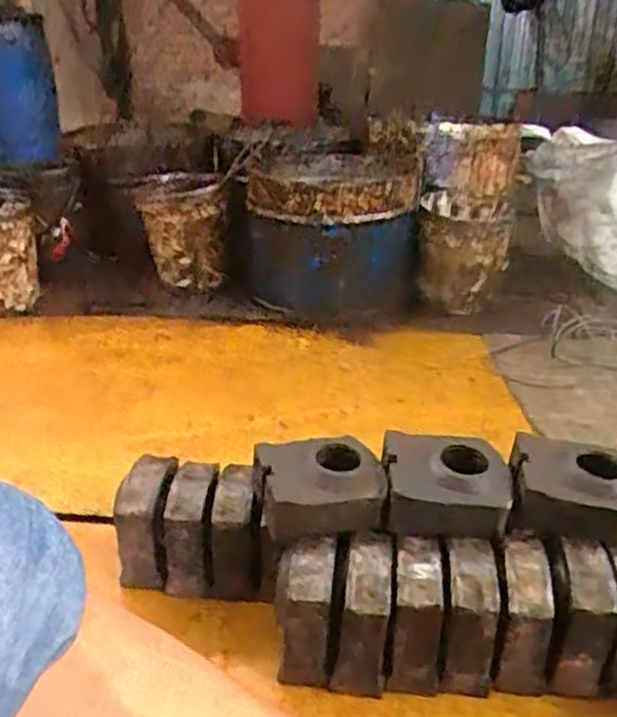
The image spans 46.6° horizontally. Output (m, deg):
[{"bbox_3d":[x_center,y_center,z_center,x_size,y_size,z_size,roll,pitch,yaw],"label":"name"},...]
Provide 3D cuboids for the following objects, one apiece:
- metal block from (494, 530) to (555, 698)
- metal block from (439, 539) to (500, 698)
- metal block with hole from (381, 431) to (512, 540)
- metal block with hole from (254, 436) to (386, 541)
[{"bbox_3d":[0.309,0.371,1.036,0.078,0.177,0.141,8,25,12],"label":"metal block"},{"bbox_3d":[0.227,0.374,1.031,0.075,0.182,0.124,5,25,7],"label":"metal block"},{"bbox_3d":[0.210,0.198,1.110,0.188,0.093,0.158,4,25,6],"label":"metal block with hole"},{"bbox_3d":[0.016,0.195,1.090,0.184,0.088,0.137,-1,25,-6],"label":"metal block with hole"}]

